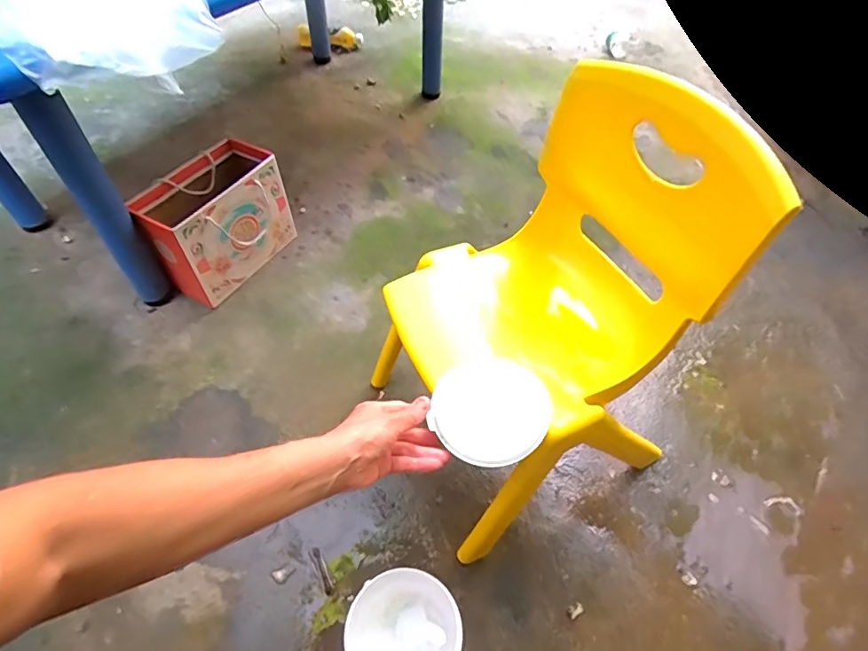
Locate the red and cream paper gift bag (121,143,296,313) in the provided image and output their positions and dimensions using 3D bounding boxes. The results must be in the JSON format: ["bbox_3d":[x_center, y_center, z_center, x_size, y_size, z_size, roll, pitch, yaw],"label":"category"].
[{"bbox_3d":[-0.425,-0.205,1.014,0.150,0.211,0.280,30,57,20],"label":"red and cream paper gift bag"}]

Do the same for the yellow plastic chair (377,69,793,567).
[{"bbox_3d":[0.133,0.000,0.634,0.316,0.437,0.324,-20,53,-16],"label":"yellow plastic chair"}]

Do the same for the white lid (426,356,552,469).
[{"bbox_3d":[0.059,0.090,0.535,0.116,0.007,0.115,-3,70,9],"label":"white lid"}]

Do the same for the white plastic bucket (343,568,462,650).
[{"bbox_3d":[-0.033,0.371,0.598,0.124,0.114,0.124,0,50,0],"label":"white plastic bucket"}]

